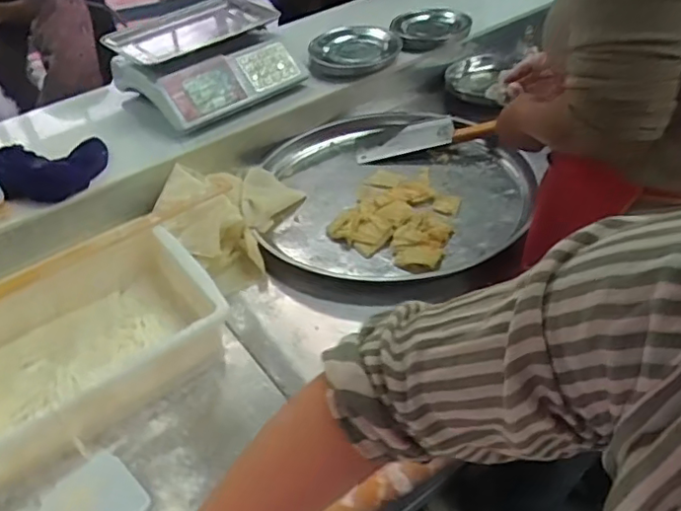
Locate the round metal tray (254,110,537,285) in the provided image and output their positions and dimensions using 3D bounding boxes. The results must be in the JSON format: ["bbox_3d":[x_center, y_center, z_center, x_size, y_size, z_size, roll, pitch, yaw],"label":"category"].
[{"bbox_3d":[0.083,-0.124,1.135,0.488,0.057,0.528,-4,40,3],"label":"round metal tray"}]

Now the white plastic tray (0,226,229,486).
[{"bbox_3d":[-0.369,0.127,0.836,0.376,0.102,0.270,-29,45,-24],"label":"white plastic tray"}]

